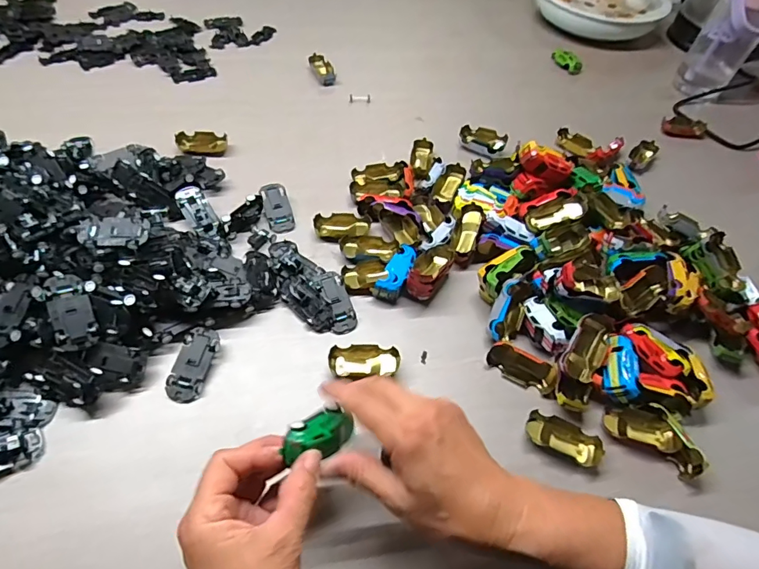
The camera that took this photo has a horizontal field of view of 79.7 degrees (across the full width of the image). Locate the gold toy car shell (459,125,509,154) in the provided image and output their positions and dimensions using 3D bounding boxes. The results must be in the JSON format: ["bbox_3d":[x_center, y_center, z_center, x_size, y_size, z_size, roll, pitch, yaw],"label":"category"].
[{"bbox_3d":[0.146,-0.205,0.639,0.066,0.020,0.034,25,56,12],"label":"gold toy car shell"}]

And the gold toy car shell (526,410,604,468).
[{"bbox_3d":[0.161,0.135,0.397,0.064,0.015,0.028,21,55,10],"label":"gold toy car shell"}]

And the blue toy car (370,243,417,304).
[{"bbox_3d":[0.020,-0.014,0.486,0.026,0.027,0.069,25,56,12],"label":"blue toy car"}]

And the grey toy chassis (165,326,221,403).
[{"bbox_3d":[-0.169,0.072,0.412,0.032,0.009,0.067,13,67,4],"label":"grey toy chassis"}]

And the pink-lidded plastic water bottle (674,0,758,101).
[{"bbox_3d":[0.547,-0.379,0.703,0.097,0.184,0.078,34,58,18],"label":"pink-lidded plastic water bottle"}]

